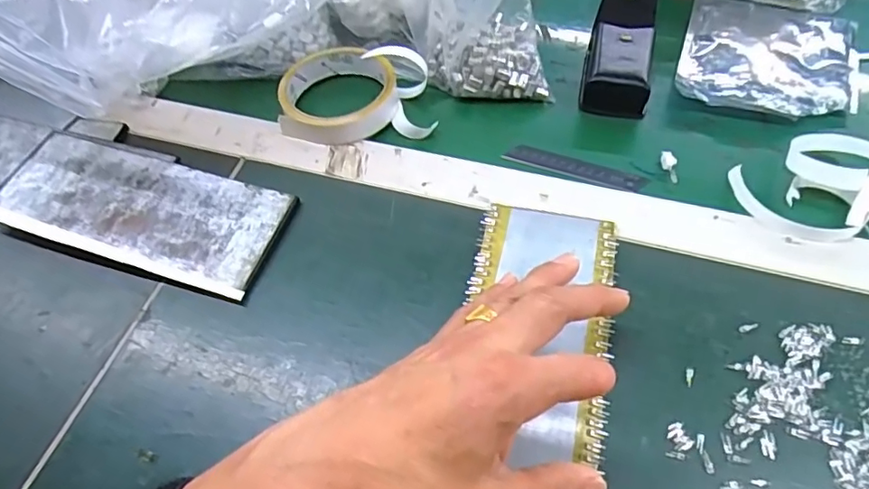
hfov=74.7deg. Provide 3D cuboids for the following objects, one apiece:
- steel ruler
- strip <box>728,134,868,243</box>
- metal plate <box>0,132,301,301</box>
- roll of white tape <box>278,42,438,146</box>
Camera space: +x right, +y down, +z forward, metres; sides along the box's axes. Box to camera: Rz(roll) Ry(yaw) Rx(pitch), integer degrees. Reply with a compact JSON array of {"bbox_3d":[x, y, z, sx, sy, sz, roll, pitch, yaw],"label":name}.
[{"bbox_3d":[0.101,-0.056,0.412,0.100,0.004,0.020,19,60,17],"label":"steel ruler"},{"bbox_3d":[0.247,-0.038,0.369,0.086,0.019,0.072,-19,56,-7],"label":"strip"},{"bbox_3d":[-0.204,-0.027,0.398,0.207,0.006,0.085,16,59,9],"label":"metal plate"},{"bbox_3d":[-0.062,-0.126,0.438,0.112,0.037,0.092,-7,56,1],"label":"roll of white tape"}]

